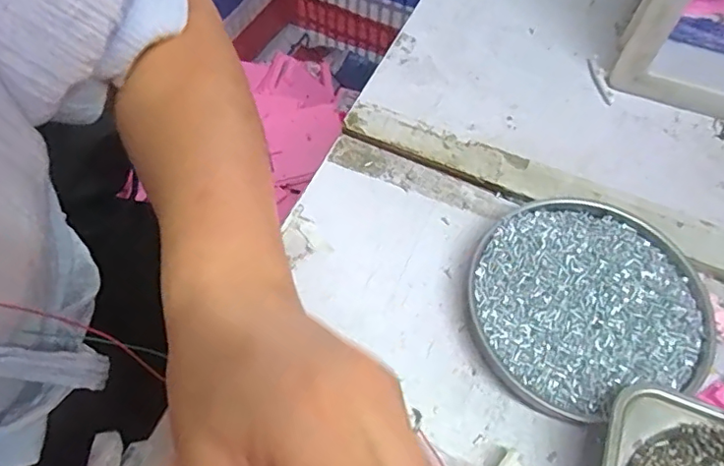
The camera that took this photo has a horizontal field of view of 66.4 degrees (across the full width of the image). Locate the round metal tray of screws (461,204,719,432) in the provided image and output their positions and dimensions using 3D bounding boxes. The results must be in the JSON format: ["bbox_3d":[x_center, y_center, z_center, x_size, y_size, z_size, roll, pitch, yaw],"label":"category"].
[{"bbox_3d":[0.129,0.040,0.326,0.131,0.020,0.124,1,59,-1],"label":"round metal tray of screws"}]

